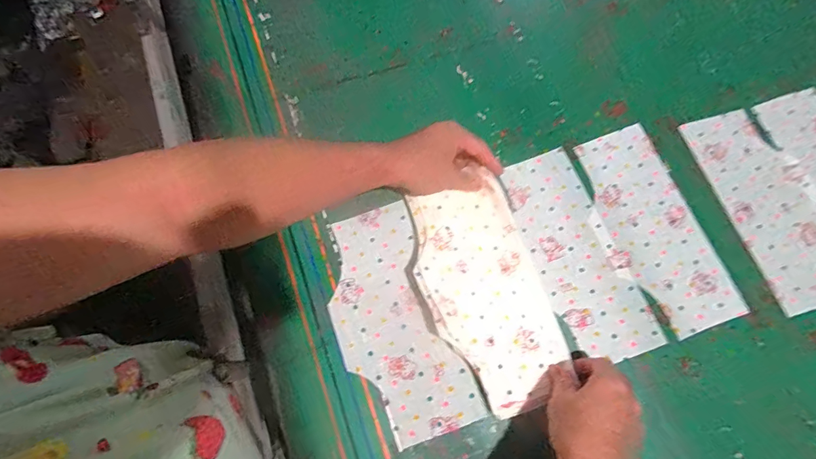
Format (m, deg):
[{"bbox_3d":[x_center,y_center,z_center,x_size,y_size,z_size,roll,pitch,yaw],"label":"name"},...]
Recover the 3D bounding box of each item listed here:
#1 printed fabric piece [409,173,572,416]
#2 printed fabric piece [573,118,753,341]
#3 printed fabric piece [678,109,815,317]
[{"bbox_3d":[0.095,0.074,0.494,0.148,0.030,0.266,-16,74,-7],"label":"printed fabric piece"},{"bbox_3d":[0.317,-0.002,0.543,0.137,0.004,0.277,-19,74,-8],"label":"printed fabric piece"},{"bbox_3d":[0.495,-0.037,0.558,0.130,0.004,0.276,-18,74,-7],"label":"printed fabric piece"}]

